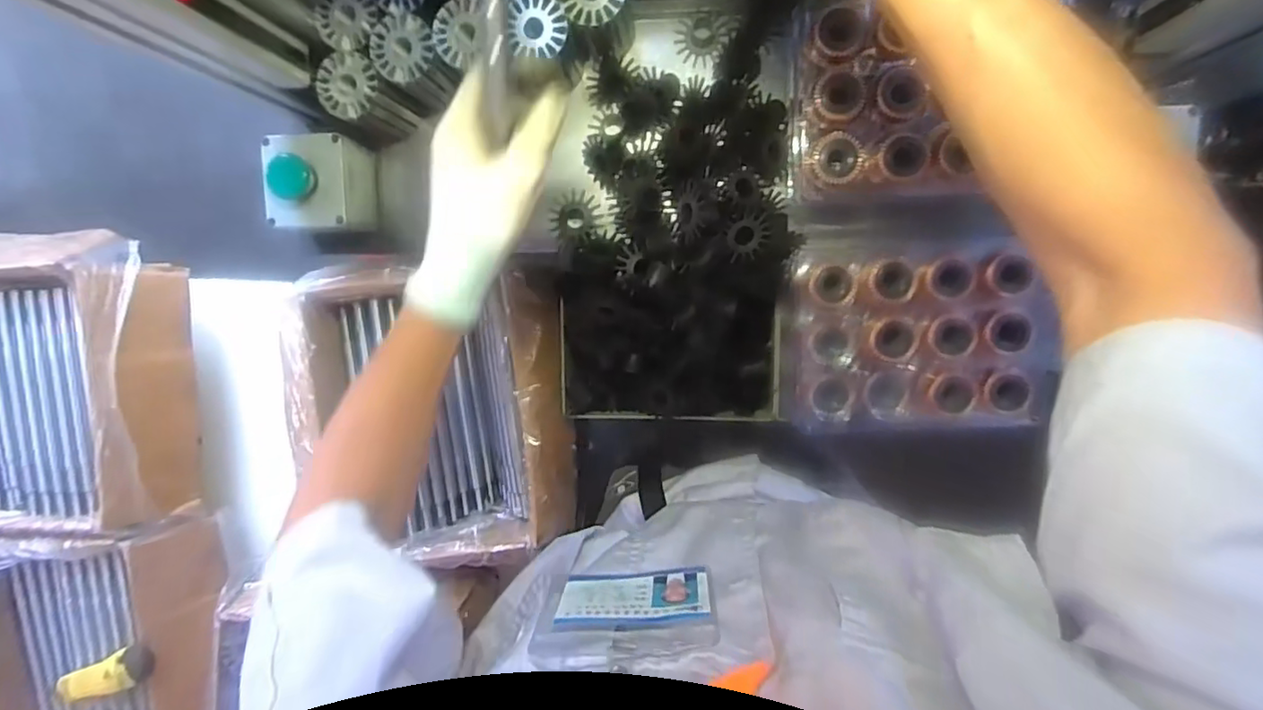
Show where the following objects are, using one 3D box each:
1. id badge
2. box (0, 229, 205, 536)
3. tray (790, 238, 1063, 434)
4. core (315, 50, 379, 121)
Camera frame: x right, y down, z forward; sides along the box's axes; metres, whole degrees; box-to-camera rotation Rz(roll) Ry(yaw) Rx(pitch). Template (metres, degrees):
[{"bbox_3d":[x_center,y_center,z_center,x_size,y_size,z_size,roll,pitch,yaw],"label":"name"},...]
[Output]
[{"bbox_3d":[-0.002,0.147,0.356,0.101,0.086,0.011,-6,102,5],"label":"id badge"},{"bbox_3d":[-0.654,0.031,0.690,0.287,0.104,0.322,-2,96,6],"label":"box"},{"bbox_3d":[0.228,-0.016,0.515,0.176,0.052,0.148,-4,96,6],"label":"tray"},{"bbox_3d":[-0.237,-0.225,0.507,0.050,0.011,0.052,1,96,6],"label":"core"}]

